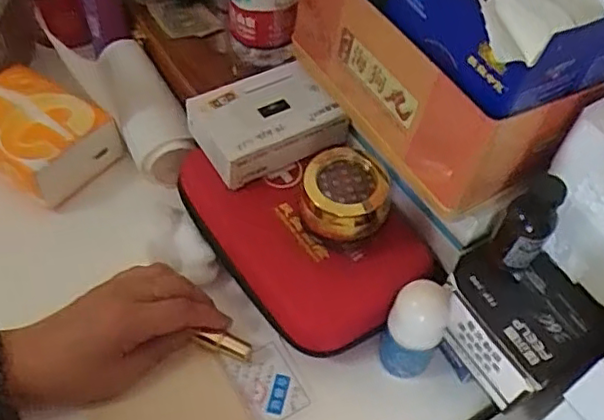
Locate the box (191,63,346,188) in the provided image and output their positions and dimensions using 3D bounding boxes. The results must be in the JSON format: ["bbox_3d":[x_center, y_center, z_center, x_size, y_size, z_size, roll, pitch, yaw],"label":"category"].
[{"bbox_3d":[-0.029,-0.072,0.509,0.114,0.037,0.078,-22,57,-18],"label":"box"}]

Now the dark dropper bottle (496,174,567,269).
[{"bbox_3d":[0.143,0.010,0.396,0.027,0.075,0.034,31,57,19],"label":"dark dropper bottle"}]

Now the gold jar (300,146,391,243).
[{"bbox_3d":[0.032,-0.012,0.450,0.064,0.046,0.056,14,53,7],"label":"gold jar"}]

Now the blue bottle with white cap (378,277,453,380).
[{"bbox_3d":[0.076,0.089,0.436,0.039,0.103,0.036,2,53,-2],"label":"blue bottle with white cap"}]

